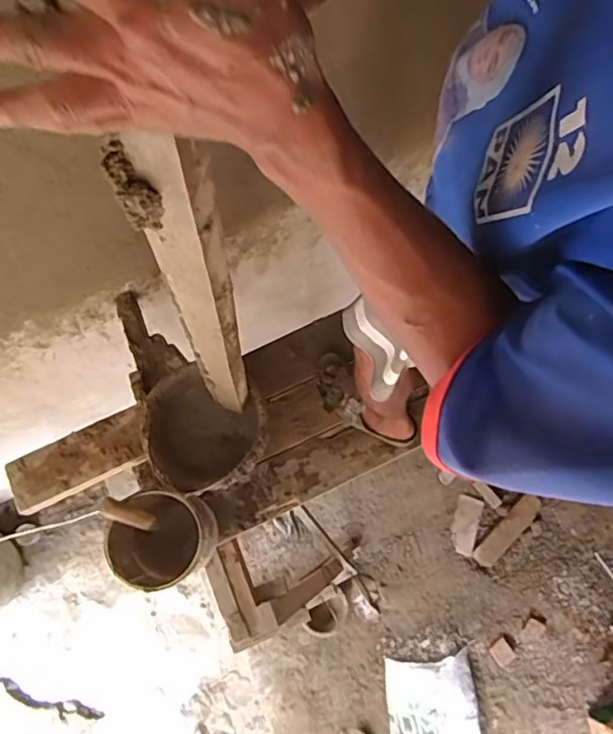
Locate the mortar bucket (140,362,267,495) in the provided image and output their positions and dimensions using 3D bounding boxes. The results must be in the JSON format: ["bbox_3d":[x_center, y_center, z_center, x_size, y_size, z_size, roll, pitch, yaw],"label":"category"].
[{"bbox_3d":[-0.201,0.126,1.196,0.230,0.134,0.242,0,79,0],"label":"mortar bucket"}]

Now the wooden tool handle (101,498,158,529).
[{"bbox_3d":[-0.326,0.273,1.067,0.104,0.029,0.030,24,79,-12],"label":"wooden tool handle"}]

